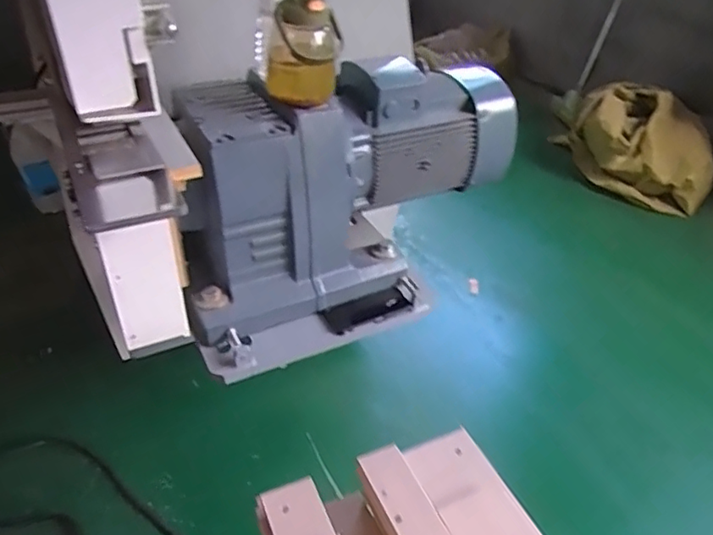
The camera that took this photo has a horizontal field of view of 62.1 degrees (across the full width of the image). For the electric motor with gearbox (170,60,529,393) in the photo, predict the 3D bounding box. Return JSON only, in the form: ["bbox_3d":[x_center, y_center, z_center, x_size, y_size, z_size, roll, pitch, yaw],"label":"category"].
[{"bbox_3d":[0.002,-0.156,1.193,0.723,0.381,0.419,-15,40,-20],"label":"electric motor with gearbox"}]

